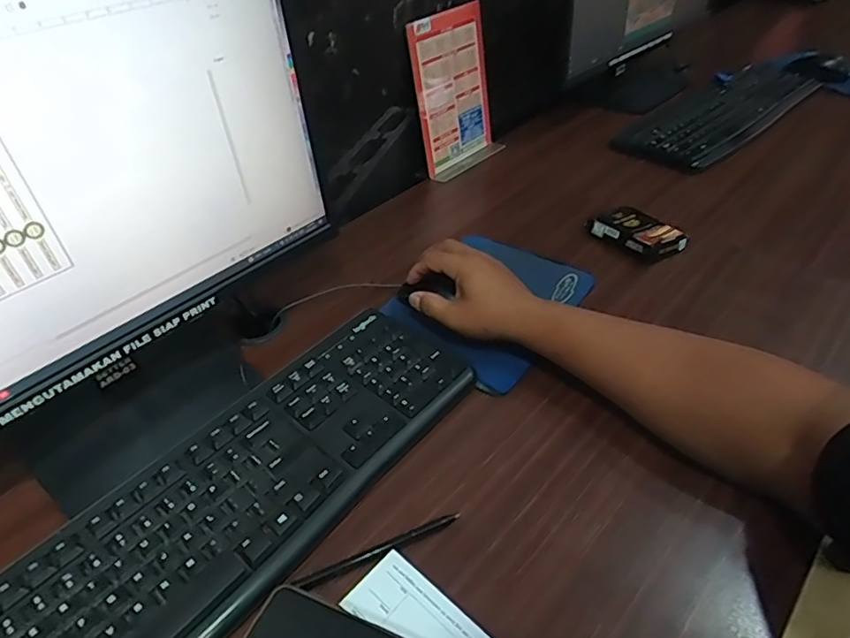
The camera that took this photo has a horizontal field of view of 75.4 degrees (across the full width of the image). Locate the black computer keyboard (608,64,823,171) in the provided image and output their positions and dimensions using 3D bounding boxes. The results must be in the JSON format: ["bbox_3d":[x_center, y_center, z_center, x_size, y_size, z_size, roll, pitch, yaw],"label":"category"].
[{"bbox_3d":[0.538,-0.385,0.958,0.542,0.027,0.155,-35,51,-30],"label":"black computer keyboard"}]

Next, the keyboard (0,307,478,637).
[{"bbox_3d":[-0.144,0.132,0.428,0.150,0.018,0.419,34,54,27],"label":"keyboard"}]

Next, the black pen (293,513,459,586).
[{"bbox_3d":[-0.032,0.166,0.397,0.123,0.004,0.007,-18,44,-15],"label":"black pen"}]

